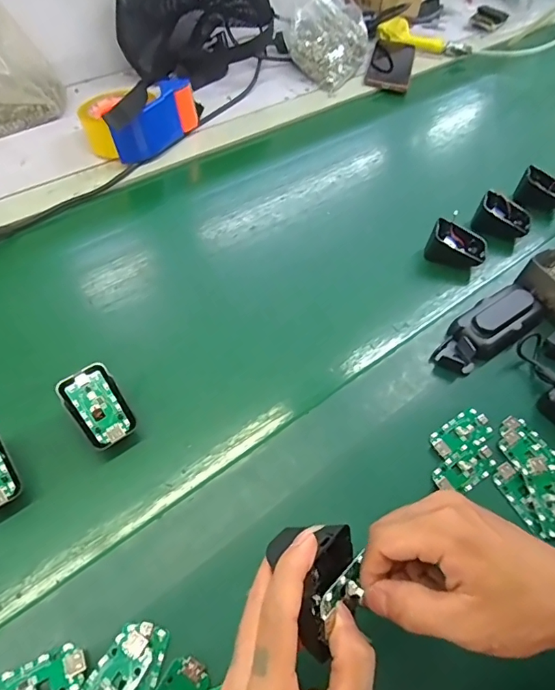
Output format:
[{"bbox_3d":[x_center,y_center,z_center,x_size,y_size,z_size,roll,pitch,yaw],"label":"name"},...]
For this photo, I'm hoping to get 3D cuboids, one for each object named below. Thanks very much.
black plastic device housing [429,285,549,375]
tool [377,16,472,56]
[{"bbox_3d":[0.222,-0.017,0.476,0.142,0.032,0.051,-30,62,-23],"label":"black plastic device housing"},{"bbox_3d":[0.282,-0.593,0.864,0.173,0.047,0.050,2,54,-3],"label":"tool"}]

